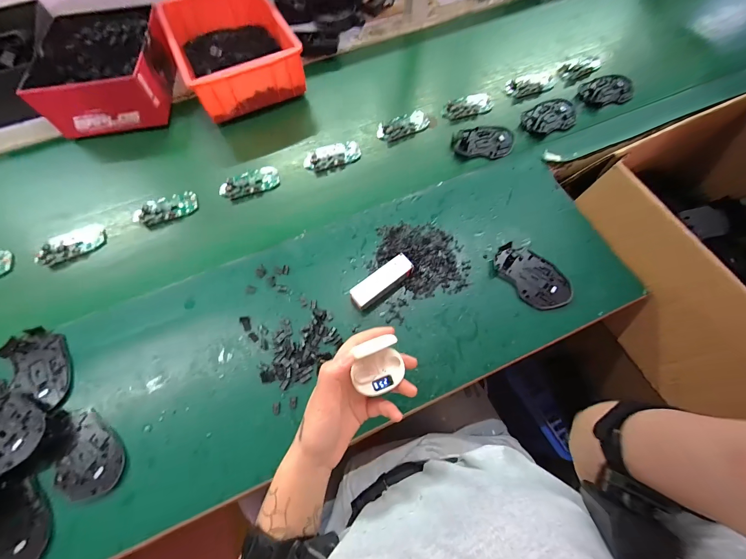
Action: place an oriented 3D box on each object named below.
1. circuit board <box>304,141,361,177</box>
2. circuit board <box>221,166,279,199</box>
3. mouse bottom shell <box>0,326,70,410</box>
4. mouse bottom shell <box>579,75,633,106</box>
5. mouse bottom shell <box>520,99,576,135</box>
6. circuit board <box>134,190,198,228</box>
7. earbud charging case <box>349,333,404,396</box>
[{"bbox_3d":[-0.072,-0.219,0.560,0.100,0.012,0.053,-19,69,-8],"label":"circuit board"},{"bbox_3d":[-0.210,-0.164,0.536,0.100,0.014,0.042,-25,70,-10],"label":"circuit board"},{"bbox_3d":[-0.438,0.116,0.412,0.066,0.014,0.115,-36,72,-14],"label":"mouse bottom shell"},{"bbox_3d":[0.454,-0.367,0.611,0.096,0.017,0.066,-1,67,-1],"label":"mouse bottom shell"},{"bbox_3d":[0.331,-0.305,0.589,0.104,0.010,0.070,-28,70,-11],"label":"mouse bottom shell"},{"bbox_3d":[-0.344,-0.116,0.517,0.104,0.020,0.042,-19,69,-8],"label":"circuit board"},{"bbox_3d":[0.005,0.086,0.312,0.050,0.040,0.046,-14,68,-6],"label":"earbud charging case"}]

